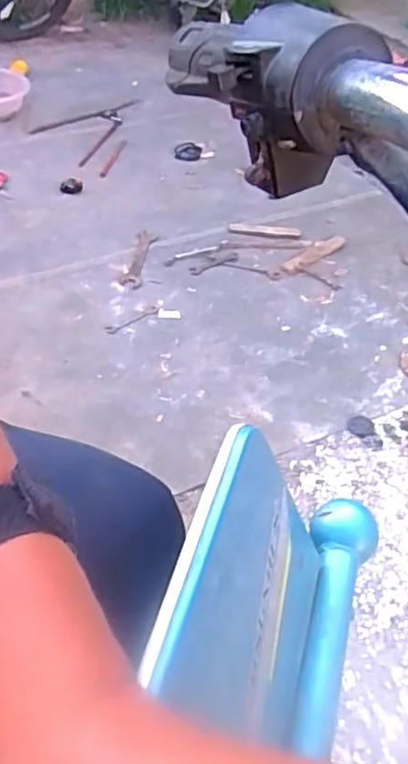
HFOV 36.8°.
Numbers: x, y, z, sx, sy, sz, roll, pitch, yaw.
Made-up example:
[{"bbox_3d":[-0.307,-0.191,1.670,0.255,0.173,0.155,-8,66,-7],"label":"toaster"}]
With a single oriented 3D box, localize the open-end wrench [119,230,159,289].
[{"bbox_3d":[-0.185,-0.360,1.762,0.058,0.019,0.269,8,49,4],"label":"open-end wrench"}]

